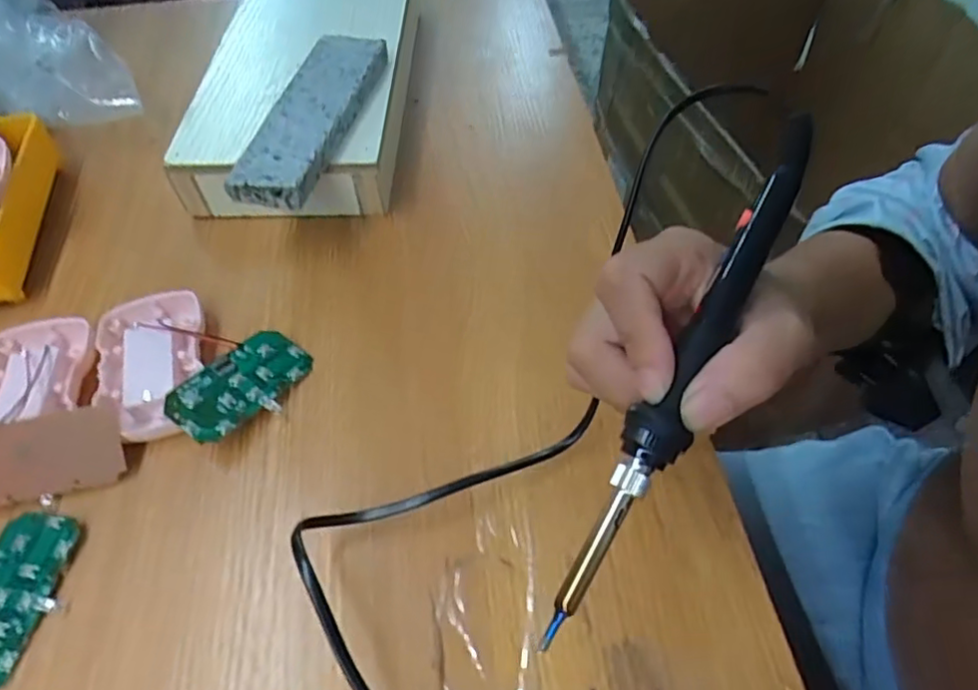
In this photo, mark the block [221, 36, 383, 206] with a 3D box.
[{"bbox_3d":[-0.109,-0.144,0.390,0.044,0.022,0.150,10,55,10],"label":"block"}]

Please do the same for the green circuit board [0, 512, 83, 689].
[{"bbox_3d":[-0.211,0.111,0.274,0.039,0.007,0.073,4,54,5],"label":"green circuit board"}]

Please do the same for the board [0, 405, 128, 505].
[{"bbox_3d":[-0.217,0.054,0.300,0.073,0.004,0.038,-10,91,-13],"label":"board"}]

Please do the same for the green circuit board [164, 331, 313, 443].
[{"bbox_3d":[-0.129,0.021,0.327,0.040,0.004,0.072,37,50,12],"label":"green circuit board"}]

